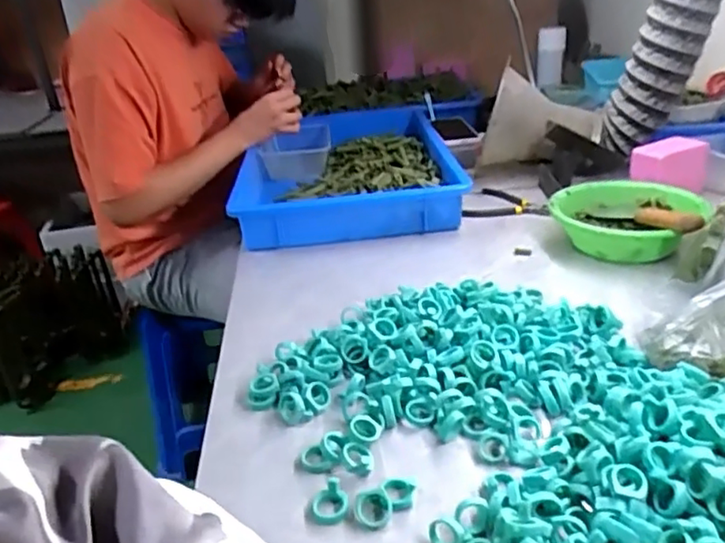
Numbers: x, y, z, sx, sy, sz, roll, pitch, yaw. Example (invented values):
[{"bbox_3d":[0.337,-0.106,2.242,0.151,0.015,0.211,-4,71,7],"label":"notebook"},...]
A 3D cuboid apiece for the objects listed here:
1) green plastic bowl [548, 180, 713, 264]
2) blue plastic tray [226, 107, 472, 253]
[{"bbox_3d":[0.368,-0.067,0.889,0.189,0.069,0.175,-5,26,2],"label":"green plastic bowl"},{"bbox_3d":[-0.034,-0.207,1.214,0.372,0.077,0.611,-7,26,-2],"label":"blue plastic tray"}]

